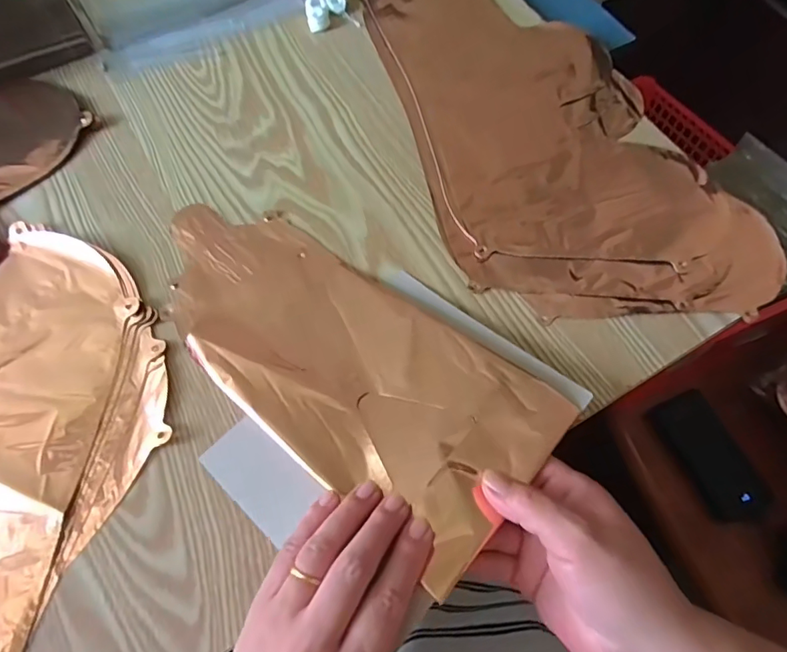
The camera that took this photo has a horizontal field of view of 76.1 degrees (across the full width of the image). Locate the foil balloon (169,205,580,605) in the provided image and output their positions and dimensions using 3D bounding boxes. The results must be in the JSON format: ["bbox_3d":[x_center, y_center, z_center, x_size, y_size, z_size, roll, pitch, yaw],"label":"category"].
[{"bbox_3d":[-0.046,0.012,0.341,0.306,0.015,0.128,36,69,23],"label":"foil balloon"}]

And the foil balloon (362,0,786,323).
[{"bbox_3d":[0.126,-0.199,0.452,0.236,0.007,0.449,-14,66,-8],"label":"foil balloon"}]

